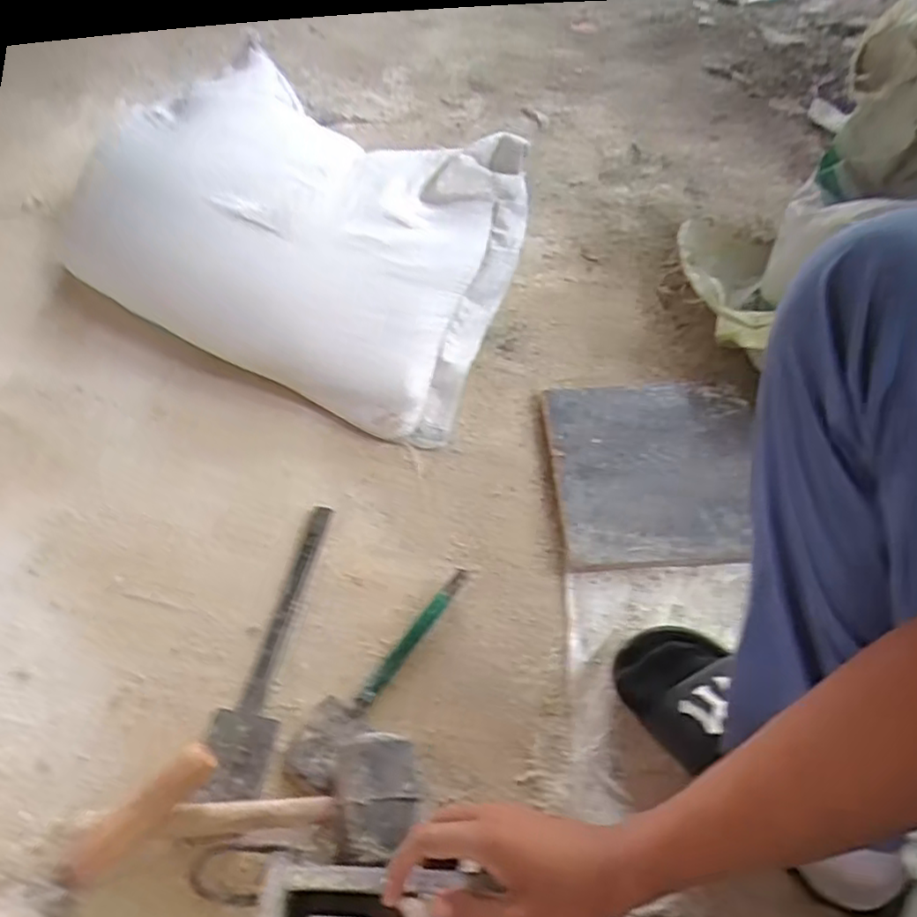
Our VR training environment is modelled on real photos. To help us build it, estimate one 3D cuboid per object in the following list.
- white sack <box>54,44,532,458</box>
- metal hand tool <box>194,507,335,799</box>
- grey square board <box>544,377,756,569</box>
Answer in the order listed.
[{"bbox_3d":[-0.203,-0.289,0.913,0.525,0.209,0.361,20,57,17],"label":"white sack"},{"bbox_3d":[-0.187,0.178,0.678,0.056,0.022,0.294,3,54,6],"label":"metal hand tool"},{"bbox_3d":[0.231,0.009,0.785,0.240,0.026,0.249,-3,54,1],"label":"grey square board"}]

